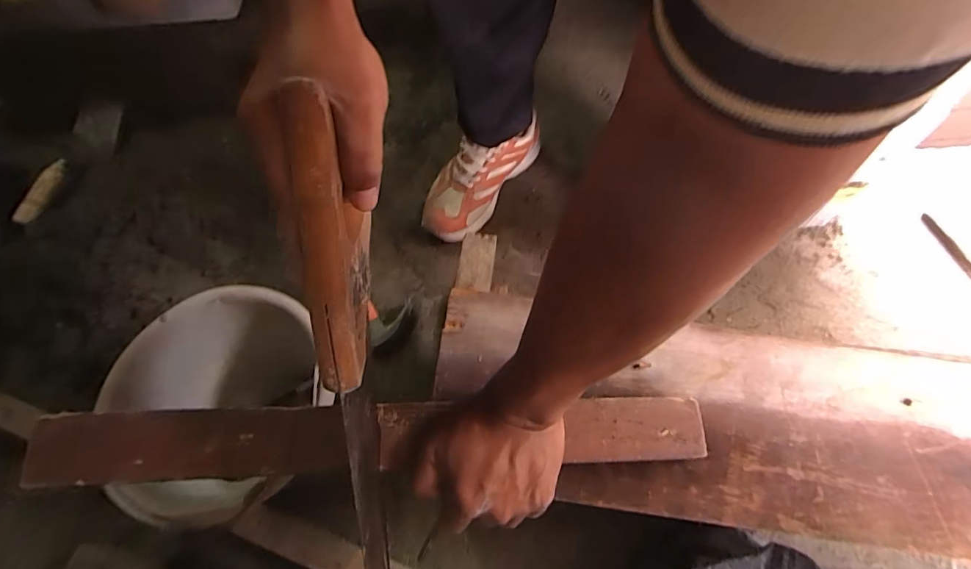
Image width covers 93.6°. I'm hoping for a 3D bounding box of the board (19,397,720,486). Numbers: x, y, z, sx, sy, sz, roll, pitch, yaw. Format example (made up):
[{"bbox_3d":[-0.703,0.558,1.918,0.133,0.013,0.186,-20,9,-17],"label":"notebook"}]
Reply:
[{"bbox_3d":[-0.084,0.125,0.377,0.534,0.017,0.053,-1,63,-3],"label":"board"}]

